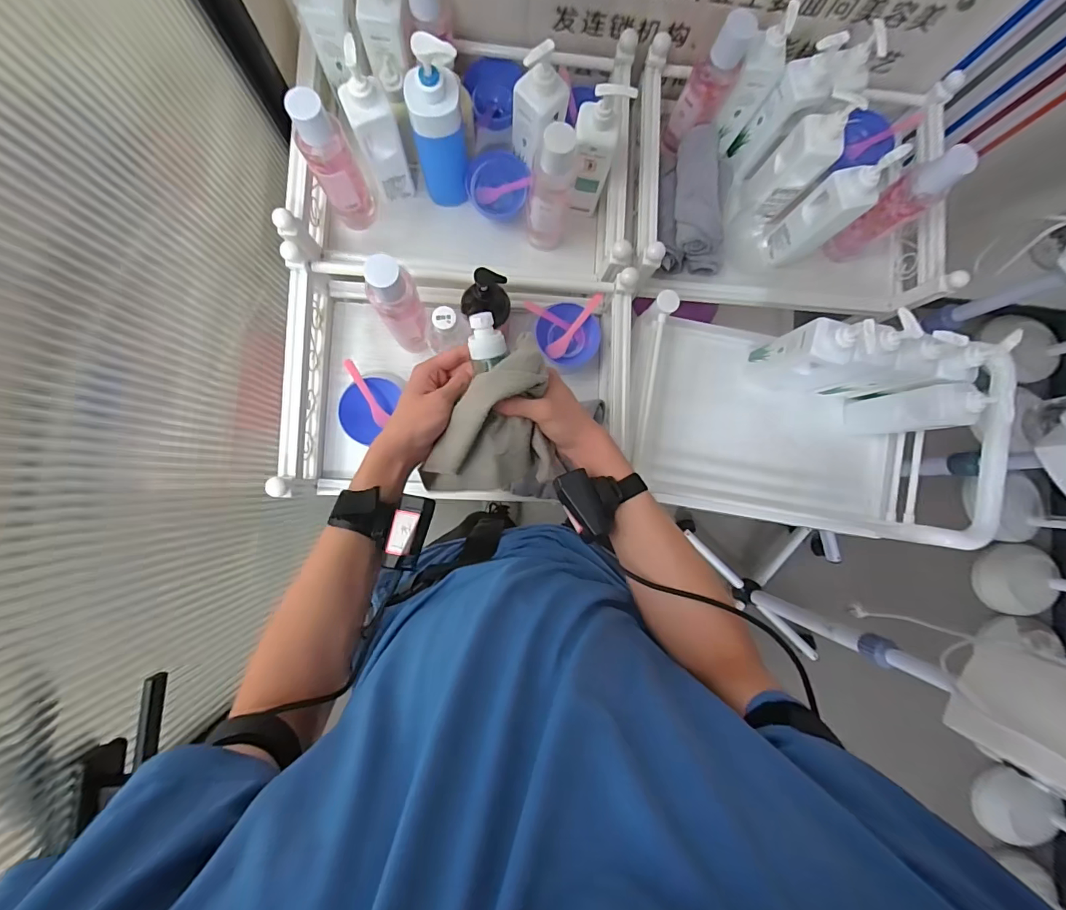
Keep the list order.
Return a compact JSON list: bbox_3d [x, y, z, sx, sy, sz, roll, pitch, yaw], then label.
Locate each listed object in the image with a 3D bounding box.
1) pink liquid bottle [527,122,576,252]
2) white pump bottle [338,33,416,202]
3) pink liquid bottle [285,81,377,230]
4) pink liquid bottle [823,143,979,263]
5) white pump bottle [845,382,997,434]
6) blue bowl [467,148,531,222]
[{"bbox_3d":[0.030,-0.382,0.669,0.061,0.227,0.075,19,86,-3],"label":"pink liquid bottle"},{"bbox_3d":[-0.215,-0.445,0.636,0.062,0.218,0.052,-26,90,-5],"label":"white pump bottle"},{"bbox_3d":[-0.276,-0.401,0.644,0.064,0.223,0.048,-27,90,-5],"label":"pink liquid bottle"},{"bbox_3d":[0.546,-0.373,0.689,0.076,0.213,0.060,-33,90,-5],"label":"pink liquid bottle"},{"bbox_3d":[0.561,-0.066,0.694,0.052,0.207,0.060,-5,88,-5],"label":"white pump bottle"},{"bbox_3d":[-0.054,-0.439,0.745,0.096,0.095,0.053,-11,43,10],"label":"blue bowl"}]

